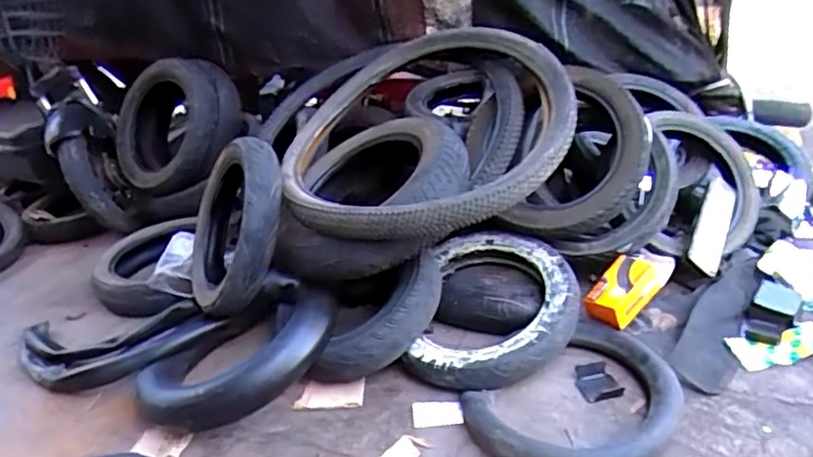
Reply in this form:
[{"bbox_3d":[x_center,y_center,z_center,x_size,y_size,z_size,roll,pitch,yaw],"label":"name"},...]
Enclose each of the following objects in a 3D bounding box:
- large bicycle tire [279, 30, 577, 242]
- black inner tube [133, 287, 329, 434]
[{"bbox_3d":[0.017,-0.201,1.226,0.603,0.106,0.618,3,47,25],"label":"large bicycle tire"},{"bbox_3d":[-0.304,0.226,1.103,0.376,0.083,0.295,-32,27,-9],"label":"black inner tube"}]

